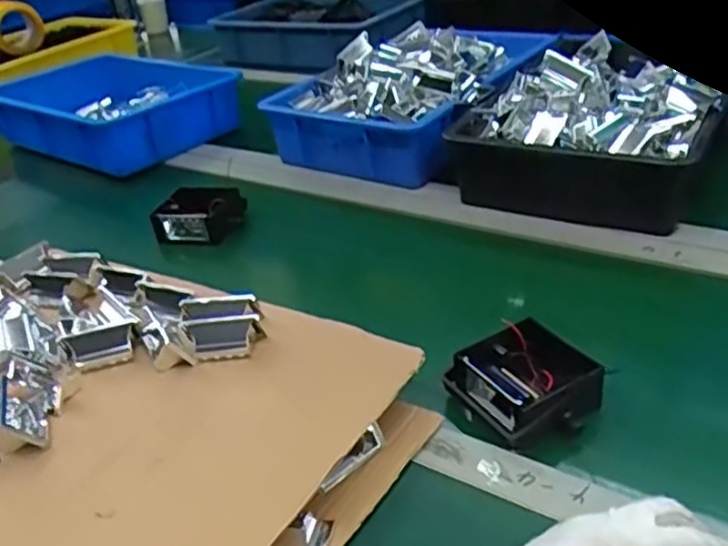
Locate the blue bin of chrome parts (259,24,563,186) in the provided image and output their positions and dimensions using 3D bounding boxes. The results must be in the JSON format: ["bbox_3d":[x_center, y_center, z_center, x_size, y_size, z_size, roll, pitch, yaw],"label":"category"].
[{"bbox_3d":[0.078,-0.275,1.061,0.295,0.112,0.404,13,38,31],"label":"blue bin of chrome parts"}]

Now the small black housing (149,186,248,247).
[{"bbox_3d":[-0.203,-0.072,0.902,0.098,0.054,0.069,5,35,21],"label":"small black housing"}]

